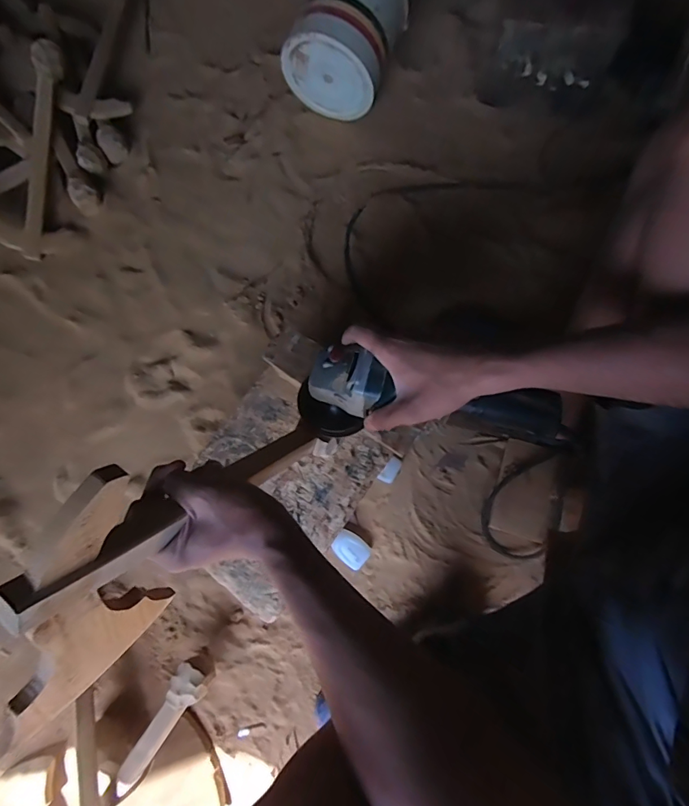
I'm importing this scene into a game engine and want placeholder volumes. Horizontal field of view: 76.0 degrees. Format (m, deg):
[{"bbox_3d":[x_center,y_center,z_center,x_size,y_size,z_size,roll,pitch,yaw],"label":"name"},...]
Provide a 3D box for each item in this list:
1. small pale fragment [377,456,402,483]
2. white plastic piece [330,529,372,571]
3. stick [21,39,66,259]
[{"bbox_3d":[0.075,0.112,0.723,0.024,0.024,0.043,35,81,8],"label":"small pale fragment"},{"bbox_3d":[0.011,0.233,0.703,0.057,0.023,0.045,38,81,9],"label":"white plastic piece"},{"bbox_3d":[-0.567,-0.461,0.822,0.043,0.046,0.376,14,101,5],"label":"stick"}]

